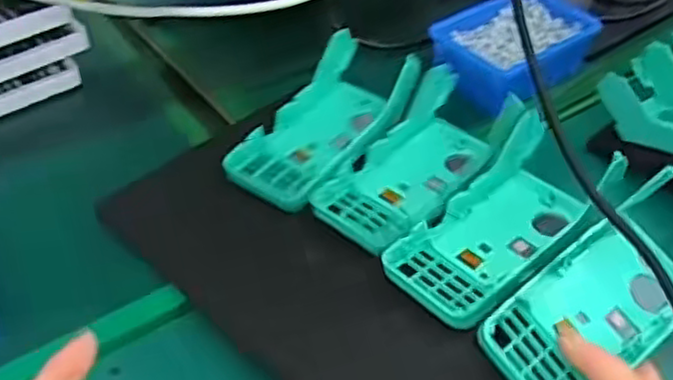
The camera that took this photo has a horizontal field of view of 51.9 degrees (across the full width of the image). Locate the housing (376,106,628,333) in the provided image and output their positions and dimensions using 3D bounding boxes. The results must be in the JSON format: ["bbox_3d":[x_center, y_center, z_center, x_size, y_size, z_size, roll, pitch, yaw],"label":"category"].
[{"bbox_3d":[0.116,0.021,0.477,0.087,0.047,0.172,34,49,28],"label":"housing"}]

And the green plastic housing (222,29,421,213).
[{"bbox_3d":[-0.012,-0.061,0.560,0.084,0.044,0.170,27,46,22],"label":"green plastic housing"}]

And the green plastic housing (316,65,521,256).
[{"bbox_3d":[0.066,-0.027,0.528,0.096,0.060,0.181,29,47,24],"label":"green plastic housing"}]

